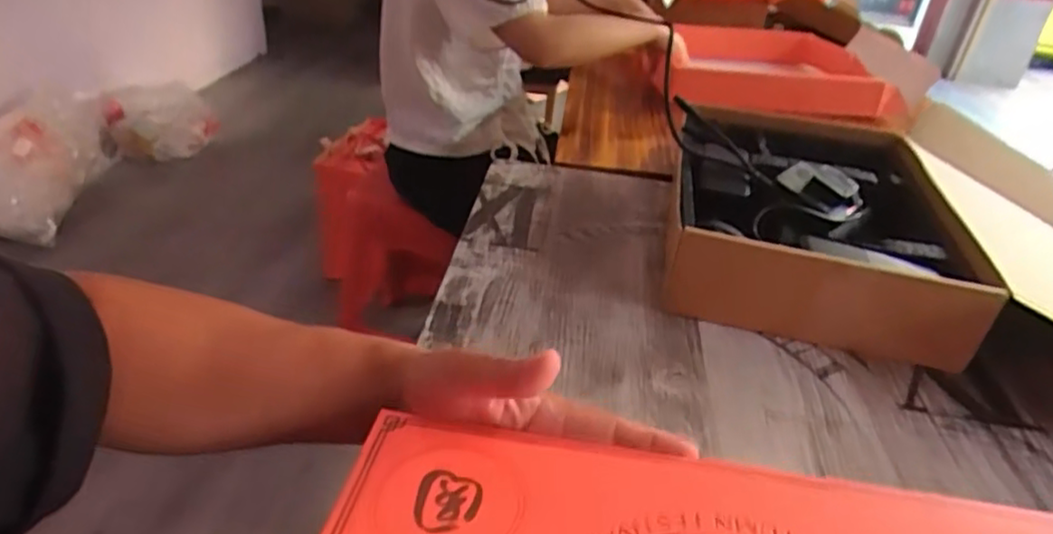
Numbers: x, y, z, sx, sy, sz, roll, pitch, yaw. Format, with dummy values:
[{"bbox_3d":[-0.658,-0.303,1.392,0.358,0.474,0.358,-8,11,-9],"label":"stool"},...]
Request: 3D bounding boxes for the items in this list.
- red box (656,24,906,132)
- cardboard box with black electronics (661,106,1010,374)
[{"bbox_3d":[0.478,-0.397,1.338,0.378,0.077,0.412,5,33,0],"label":"red box"},{"bbox_3d":[0.275,-0.044,0.678,0.251,0.084,0.291,10,33,8],"label":"cardboard box with black electronics"}]

